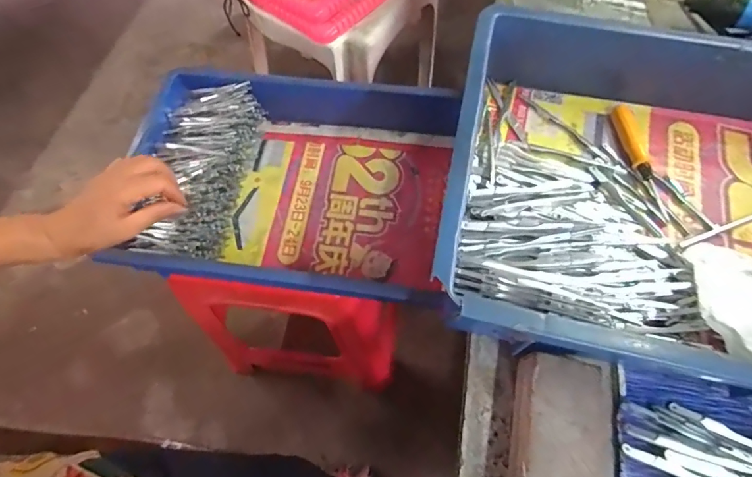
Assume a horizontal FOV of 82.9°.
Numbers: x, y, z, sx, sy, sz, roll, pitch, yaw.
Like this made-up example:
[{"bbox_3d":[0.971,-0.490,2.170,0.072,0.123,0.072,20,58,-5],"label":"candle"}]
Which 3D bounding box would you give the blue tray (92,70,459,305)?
[{"bbox_3d":[-0.121,-0.071,0.541,0.383,0.076,0.286,7,64,5],"label":"blue tray"}]

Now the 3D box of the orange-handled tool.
[{"bbox_3d":[0.230,-0.062,0.367,0.017,0.016,0.135,-3,64,0],"label":"orange-handled tool"}]

